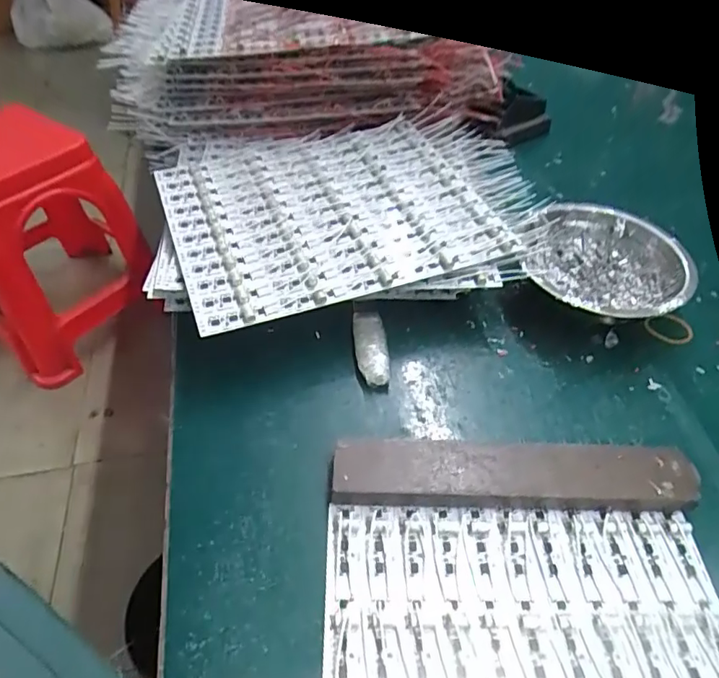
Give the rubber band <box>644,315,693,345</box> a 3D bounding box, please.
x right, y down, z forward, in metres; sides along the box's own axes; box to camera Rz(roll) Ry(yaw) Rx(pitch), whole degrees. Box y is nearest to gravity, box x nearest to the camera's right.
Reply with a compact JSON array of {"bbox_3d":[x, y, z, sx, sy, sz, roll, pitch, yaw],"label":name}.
[{"bbox_3d":[0.226,-0.008,0.391,0.032,0.006,0.026,30,53,23],"label":"rubber band"}]

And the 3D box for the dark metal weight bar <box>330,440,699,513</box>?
[{"bbox_3d":[0.086,0.077,0.304,0.198,0.017,0.037,2,48,-1],"label":"dark metal weight bar"}]

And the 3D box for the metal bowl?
[{"bbox_3d":[0.183,-0.051,0.407,0.119,0.042,0.123,10,48,6],"label":"metal bowl"}]

